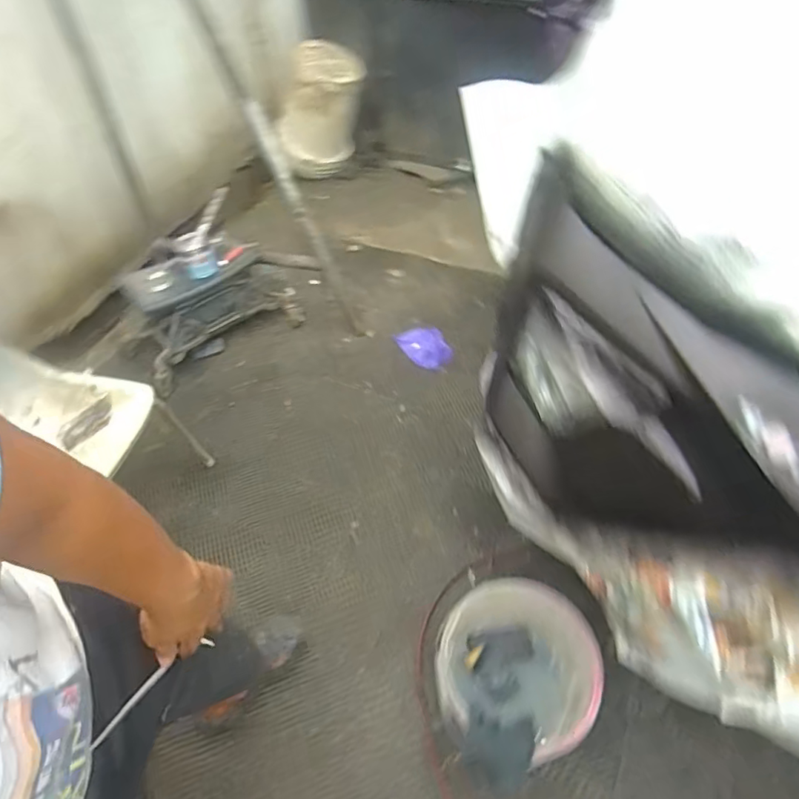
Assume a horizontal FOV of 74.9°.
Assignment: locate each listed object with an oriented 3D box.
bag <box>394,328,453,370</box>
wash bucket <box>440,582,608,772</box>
[{"bbox_3d":[0.095,-0.199,1.973,0.158,0.070,0.219,-23,52,-14],"label":"bag"},{"bbox_3d":[0.253,0.579,1.156,0.319,0.291,0.332,-1,51,1],"label":"wash bucket"}]

